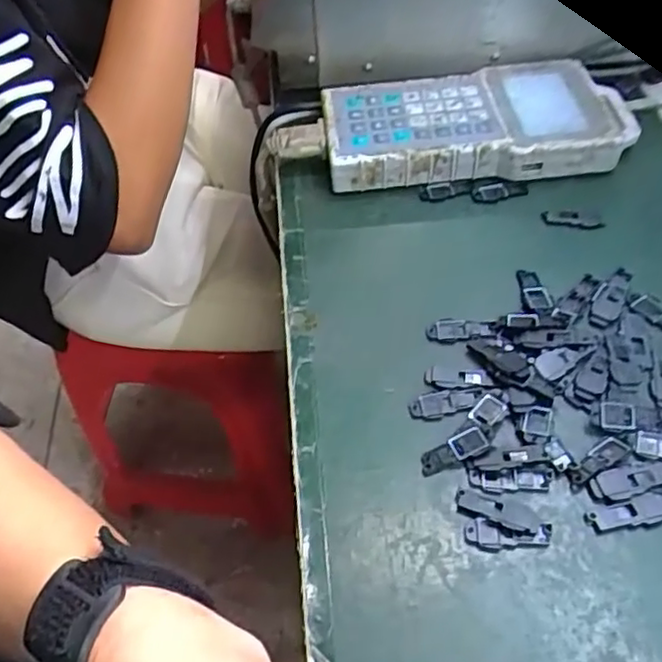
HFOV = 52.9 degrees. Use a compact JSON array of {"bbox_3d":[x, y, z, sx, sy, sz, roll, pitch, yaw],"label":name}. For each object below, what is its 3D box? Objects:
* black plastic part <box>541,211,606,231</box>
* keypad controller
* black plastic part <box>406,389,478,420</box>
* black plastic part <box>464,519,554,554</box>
[{"bbox_3d":[0.163,-0.076,0.448,0.040,0.004,0.015,4,51,9],"label":"black plastic part"},{"bbox_3d":[0.108,-0.154,0.499,0.223,0.038,0.107,-6,52,-1],"label":"keypad controller"},{"bbox_3d":[0.062,0.039,0.365,0.038,0.004,0.014,-8,52,-3],"label":"black plastic part"},{"bbox_3d":[0.084,0.098,0.317,0.040,0.004,0.015,4,52,7],"label":"black plastic part"}]

